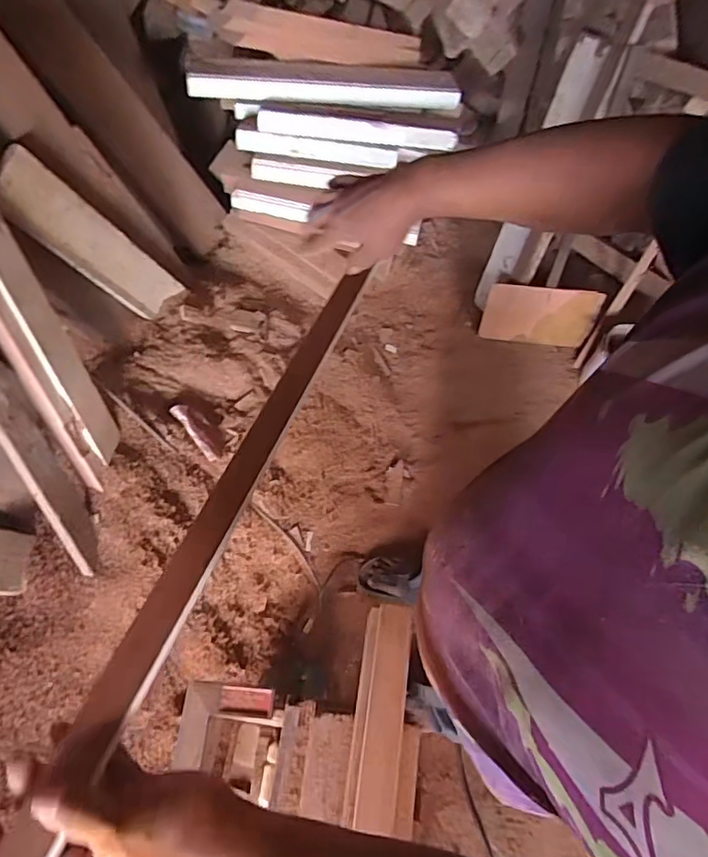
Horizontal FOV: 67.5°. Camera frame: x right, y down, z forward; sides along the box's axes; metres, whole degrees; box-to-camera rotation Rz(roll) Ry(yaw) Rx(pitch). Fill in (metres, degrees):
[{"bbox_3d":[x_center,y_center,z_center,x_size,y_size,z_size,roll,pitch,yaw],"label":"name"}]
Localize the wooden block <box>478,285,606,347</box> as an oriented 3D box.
[{"bbox_3d":[0.553,-0.337,1.590,0.319,0.190,0.020,7,45,3],"label":"wooden block"}]

